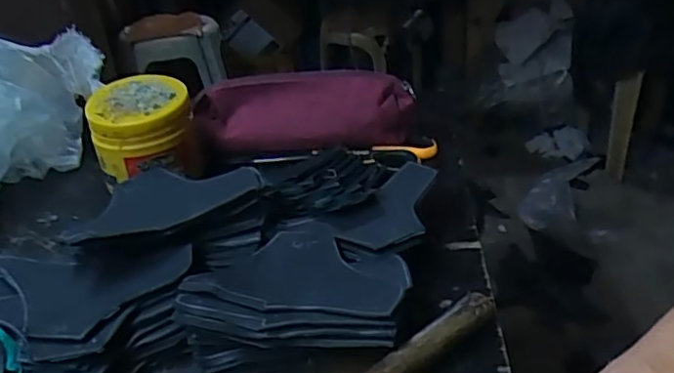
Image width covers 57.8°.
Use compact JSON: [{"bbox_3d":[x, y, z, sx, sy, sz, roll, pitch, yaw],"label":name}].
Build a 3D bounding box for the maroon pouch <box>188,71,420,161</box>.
[{"bbox_3d":[-0.034,-0.081,0.663,0.224,0.080,0.053,-2,3,8],"label":"maroon pouch"}]

